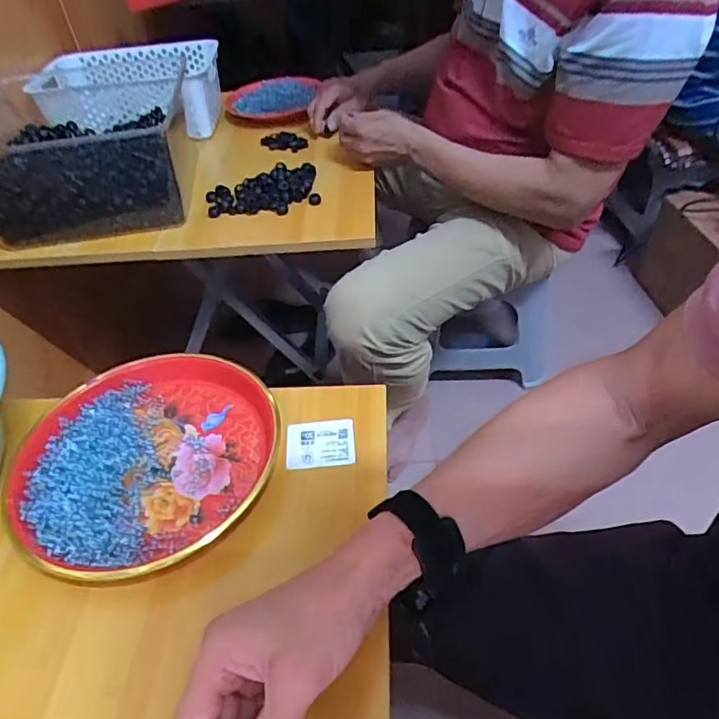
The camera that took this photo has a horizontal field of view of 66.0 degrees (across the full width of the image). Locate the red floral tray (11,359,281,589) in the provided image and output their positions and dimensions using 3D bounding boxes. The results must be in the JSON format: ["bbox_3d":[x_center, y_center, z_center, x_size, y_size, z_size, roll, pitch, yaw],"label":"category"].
[{"bbox_3d":[-0.184,0.080,0.468,0.202,0.033,0.212,18,49,22],"label":"red floral tray"}]

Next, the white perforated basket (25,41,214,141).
[{"bbox_3d":[-0.390,-0.453,0.935,0.300,0.102,0.173,1,45,6],"label":"white perforated basket"}]

